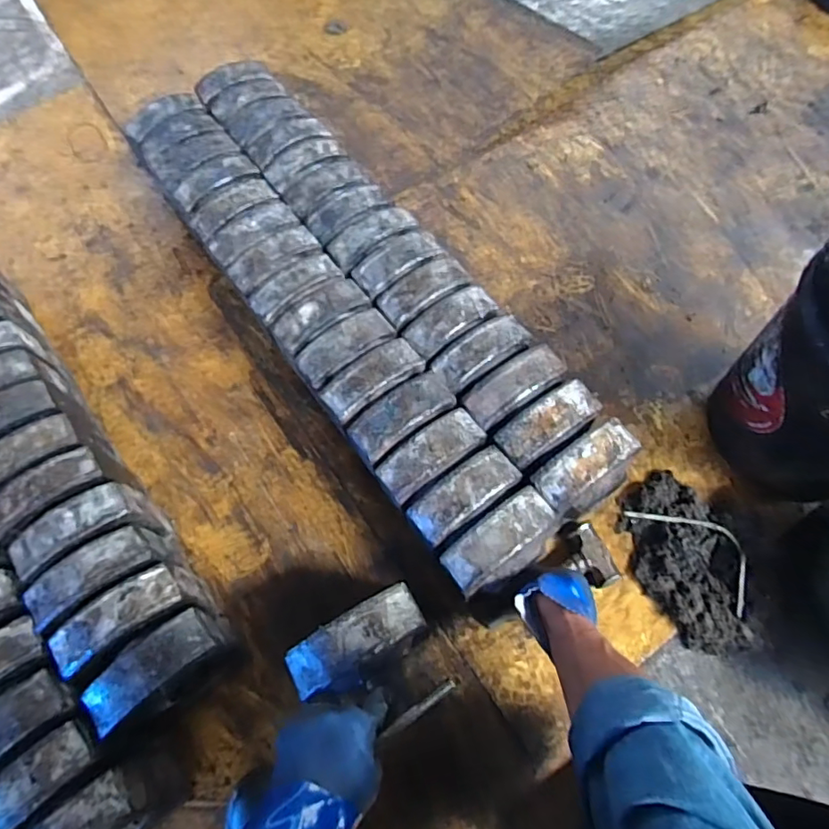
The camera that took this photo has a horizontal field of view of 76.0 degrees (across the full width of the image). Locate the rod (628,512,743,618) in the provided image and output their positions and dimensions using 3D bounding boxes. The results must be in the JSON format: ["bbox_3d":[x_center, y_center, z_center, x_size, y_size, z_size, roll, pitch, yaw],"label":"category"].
[{"bbox_3d":[0.446,0.204,0.835,0.089,0.032,0.207,-37,69,-14],"label":"rod"}]

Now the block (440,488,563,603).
[{"bbox_3d":[0.121,0.171,0.709,0.162,0.041,0.076,-35,69,-13],"label":"block"}]

